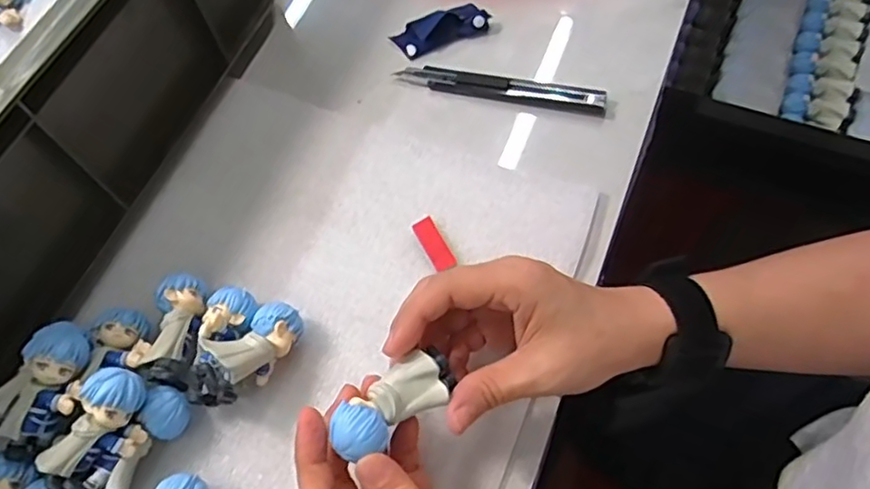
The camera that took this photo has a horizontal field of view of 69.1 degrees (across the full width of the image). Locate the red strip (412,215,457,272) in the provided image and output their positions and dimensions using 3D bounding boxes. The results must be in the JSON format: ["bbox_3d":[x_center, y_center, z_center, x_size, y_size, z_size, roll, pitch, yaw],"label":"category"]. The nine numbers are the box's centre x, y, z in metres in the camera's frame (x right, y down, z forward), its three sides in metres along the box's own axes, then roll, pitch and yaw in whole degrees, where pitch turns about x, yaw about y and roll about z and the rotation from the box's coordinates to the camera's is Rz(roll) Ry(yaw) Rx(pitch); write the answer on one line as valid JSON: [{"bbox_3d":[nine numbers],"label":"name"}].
[{"bbox_3d":[-0.001,-0.001,0.372,0.014,0.004,0.034,-27,66,-9],"label":"red strip"}]

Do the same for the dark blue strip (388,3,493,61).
[{"bbox_3d":[0.004,-0.152,0.440,0.065,0.014,0.027,-23,66,-7],"label":"dark blue strip"}]

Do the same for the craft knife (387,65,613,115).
[{"bbox_3d":[0.043,-0.104,0.417,0.136,0.011,0.017,11,67,9],"label":"craft knife"}]

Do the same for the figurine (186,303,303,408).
[{"bbox_3d":[-0.100,0.056,0.329,0.028,0.035,0.066,37,53,18],"label":"figurine"}]

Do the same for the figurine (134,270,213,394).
[{"bbox_3d":[-0.140,0.049,0.349,0.026,0.029,0.061,2,65,3],"label":"figurine"}]

